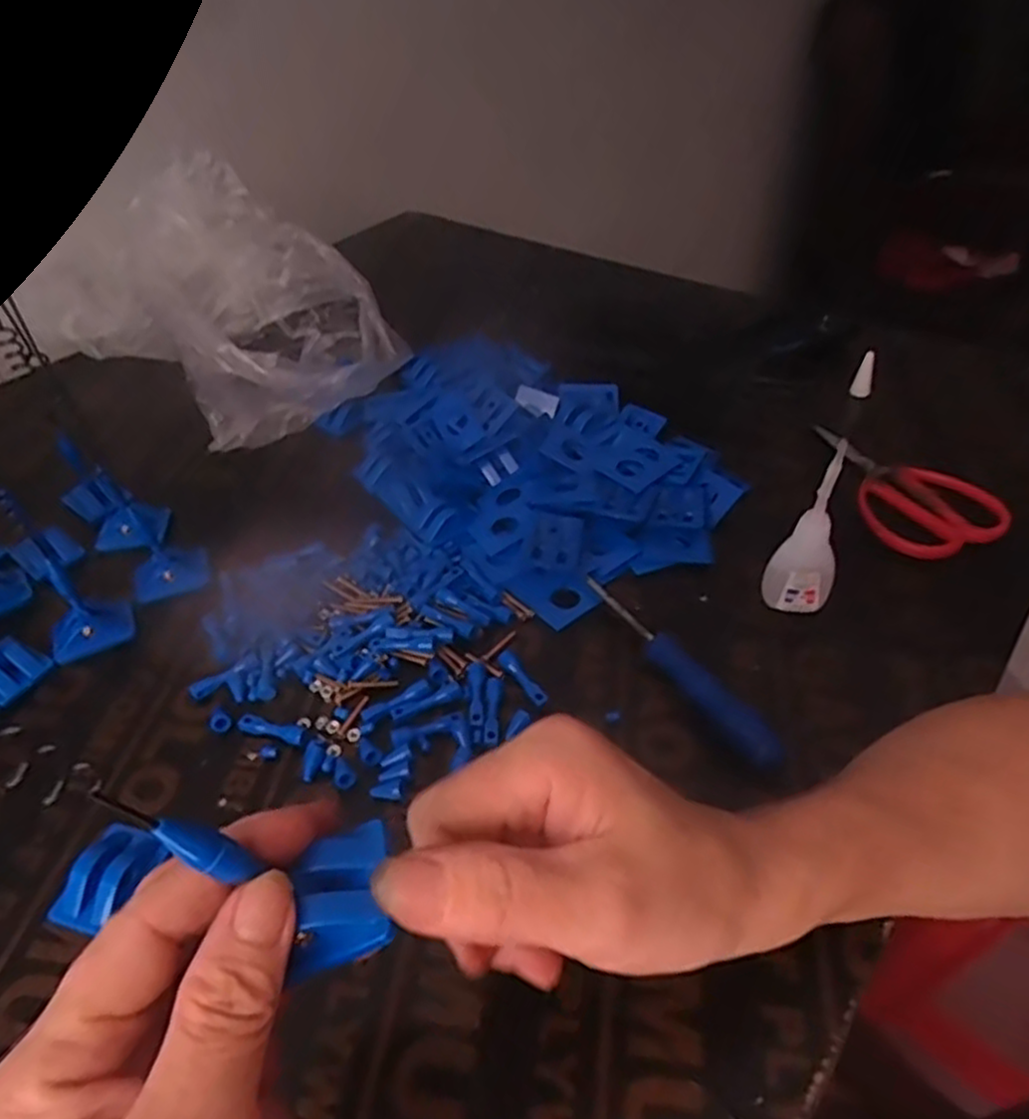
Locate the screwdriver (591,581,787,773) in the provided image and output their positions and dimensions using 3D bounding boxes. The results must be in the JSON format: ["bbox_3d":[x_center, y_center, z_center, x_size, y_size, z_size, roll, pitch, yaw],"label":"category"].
[{"bbox_3d":[0.082,0.052,0.384,0.020,0.018,0.144,-28,49,-22],"label":"screwdriver"}]

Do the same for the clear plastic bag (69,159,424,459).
[{"bbox_3d":[-0.239,-0.222,0.615,0.187,0.104,0.324,-36,53,-28],"label":"clear plastic bag"}]

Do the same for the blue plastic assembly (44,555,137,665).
[{"bbox_3d":[-0.245,0.026,0.411,0.043,0.049,0.027,-28,49,-22],"label":"blue plastic assembly"}]

